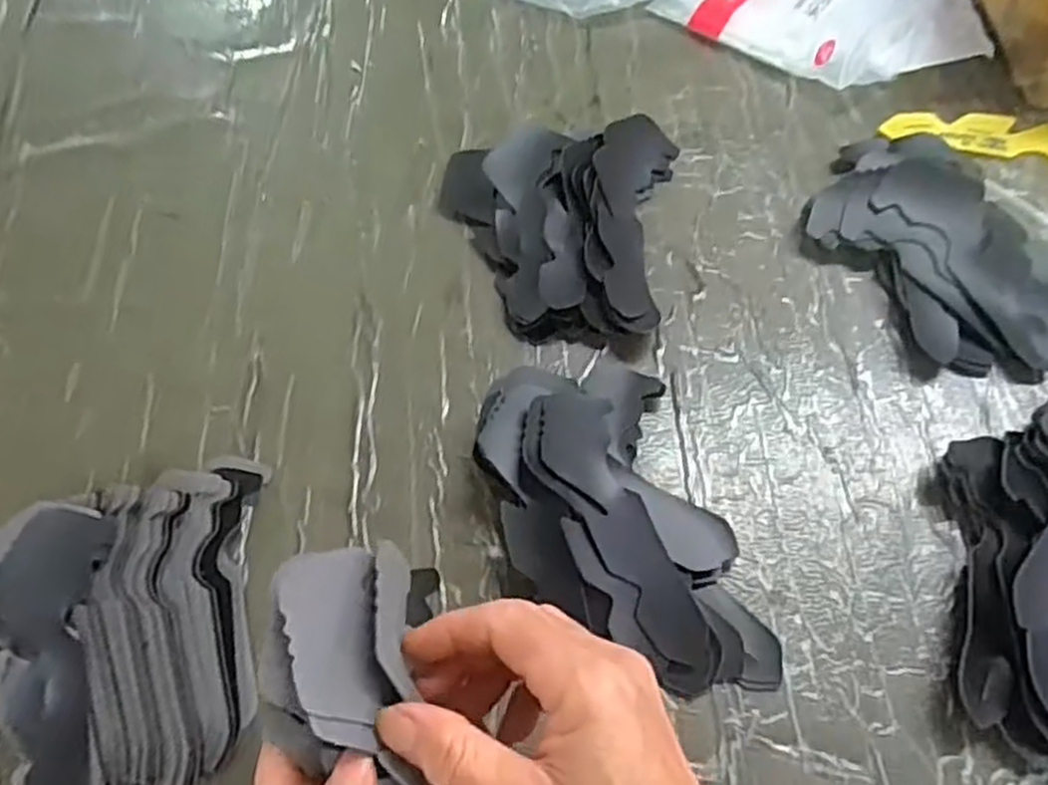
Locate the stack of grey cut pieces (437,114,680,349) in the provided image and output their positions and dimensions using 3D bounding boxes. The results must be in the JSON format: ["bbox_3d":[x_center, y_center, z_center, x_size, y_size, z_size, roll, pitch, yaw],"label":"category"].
[{"bbox_3d":[0.018,-0.112,0.498,0.145,0.035,0.162,4,63,5],"label":"stack of grey cut pieces"}]

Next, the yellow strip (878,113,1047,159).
[{"bbox_3d":[0.319,-0.170,0.523,0.148,0.007,0.045,15,65,10],"label":"yellow strip"}]

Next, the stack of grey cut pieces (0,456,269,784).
[{"bbox_3d":[-0.187,0.112,0.378,0.128,0.049,0.151,-23,64,-9],"label":"stack of grey cut pieces"}]

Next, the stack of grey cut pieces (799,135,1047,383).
[{"bbox_3d":[0.252,-0.090,0.467,0.110,0.034,0.179,-25,65,-10],"label":"stack of grey cut pieces"}]

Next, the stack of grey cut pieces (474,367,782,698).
[{"bbox_3d":[0.046,0.066,0.395,0.106,0.041,0.177,-18,64,-7],"label":"stack of grey cut pieces"}]

